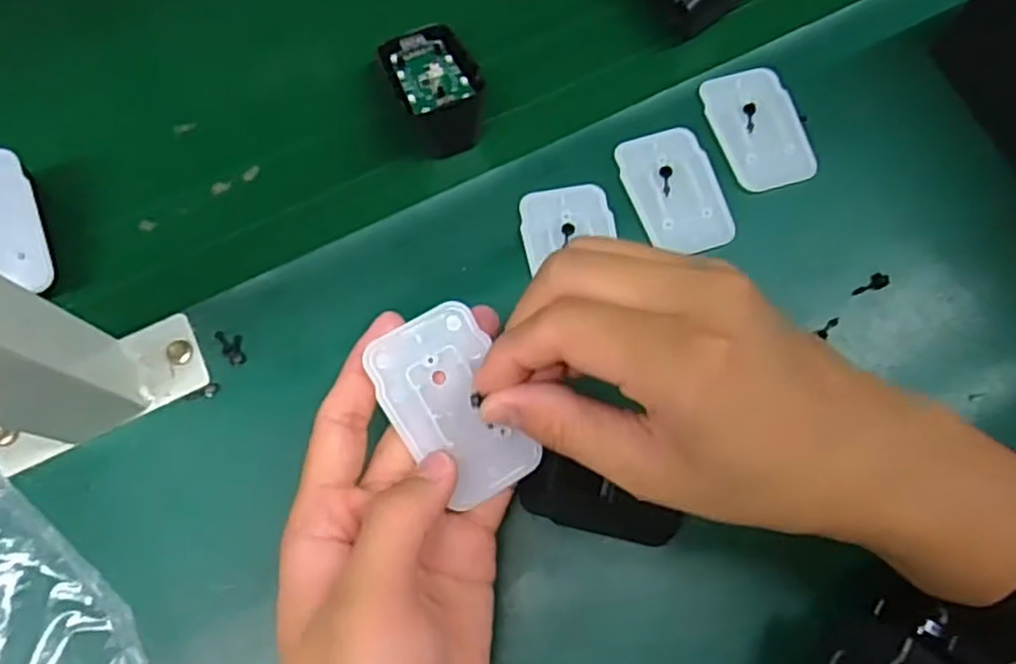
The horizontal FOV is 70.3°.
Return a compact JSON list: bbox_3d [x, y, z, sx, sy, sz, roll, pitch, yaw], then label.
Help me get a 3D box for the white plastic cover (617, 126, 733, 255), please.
[{"bbox_3d":[0.084,-0.072,0.365,0.045,0.004,0.068,-13,73,-5],"label":"white plastic cover"}]

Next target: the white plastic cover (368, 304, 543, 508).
[{"bbox_3d":[-0.020,0.027,0.261,0.042,0.007,0.069,-28,94,-16],"label":"white plastic cover"}]

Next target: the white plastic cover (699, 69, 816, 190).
[{"bbox_3d":[0.131,-0.107,0.376,0.044,0.004,0.069,-14,73,-5],"label":"white plastic cover"}]

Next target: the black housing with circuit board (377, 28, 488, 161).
[{"bbox_3d":[-0.039,-0.129,0.383,0.042,0.043,0.066,-19,73,-7],"label":"black housing with circuit board"}]

